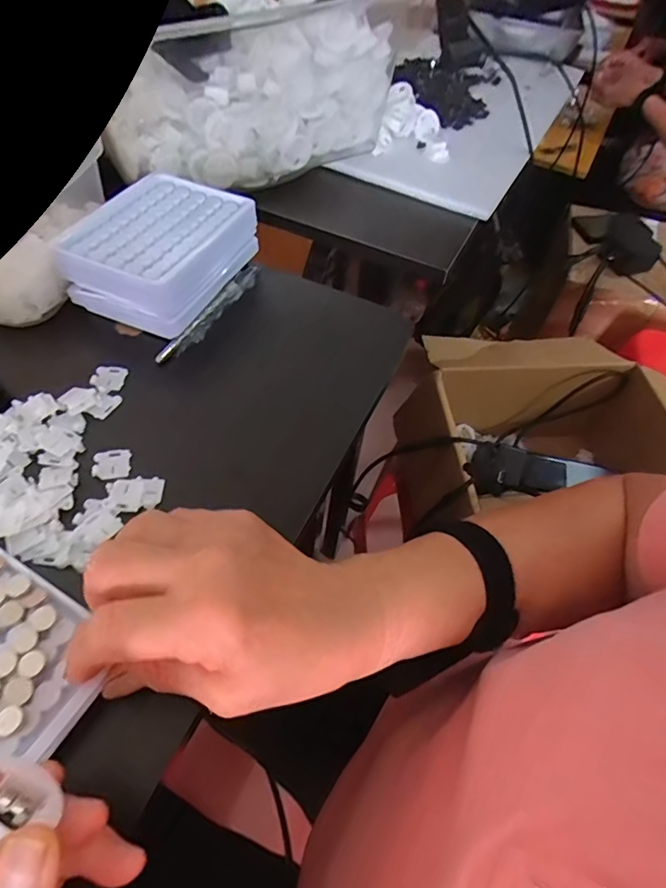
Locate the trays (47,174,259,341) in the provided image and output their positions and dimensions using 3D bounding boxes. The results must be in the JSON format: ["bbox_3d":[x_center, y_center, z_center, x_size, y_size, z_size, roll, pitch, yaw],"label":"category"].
[{"bbox_3d":[-0.132,-0.150,0.390,0.108,0.051,0.135,22,55,10],"label":"trays"}]

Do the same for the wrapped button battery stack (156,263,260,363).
[{"bbox_3d":[-0.095,-0.109,0.396,0.018,0.013,0.130,24,55,12],"label":"wrapped button battery stack"}]

